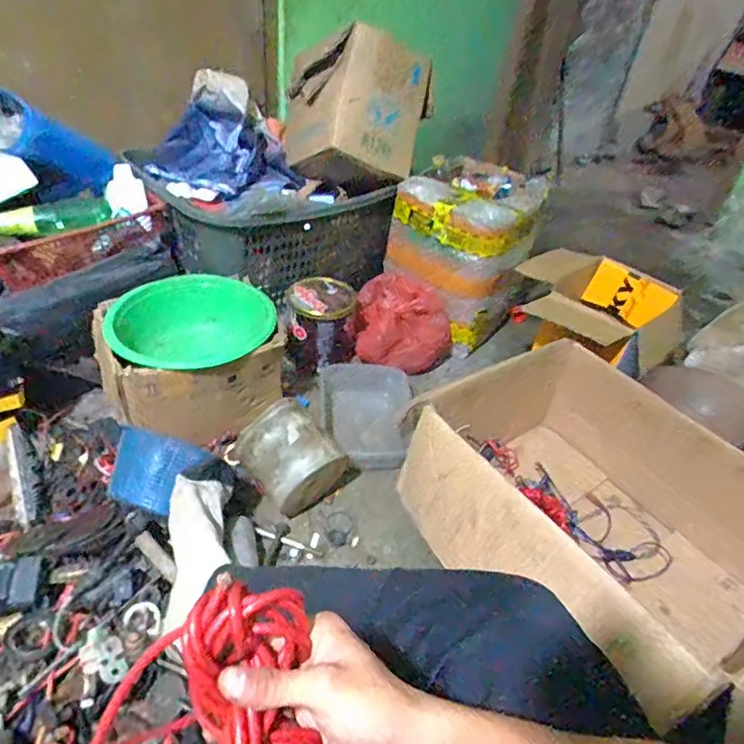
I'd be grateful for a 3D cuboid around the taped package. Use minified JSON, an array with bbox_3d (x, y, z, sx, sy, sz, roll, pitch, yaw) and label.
[{"bbox_3d":[0.237,-0.309,1.347,0.308,0.299,0.385,23,42,18],"label":"taped package"}]

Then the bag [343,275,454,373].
[{"bbox_3d":[0.062,-0.112,1.259,0.227,0.146,0.149,22,42,17],"label":"bag"}]

